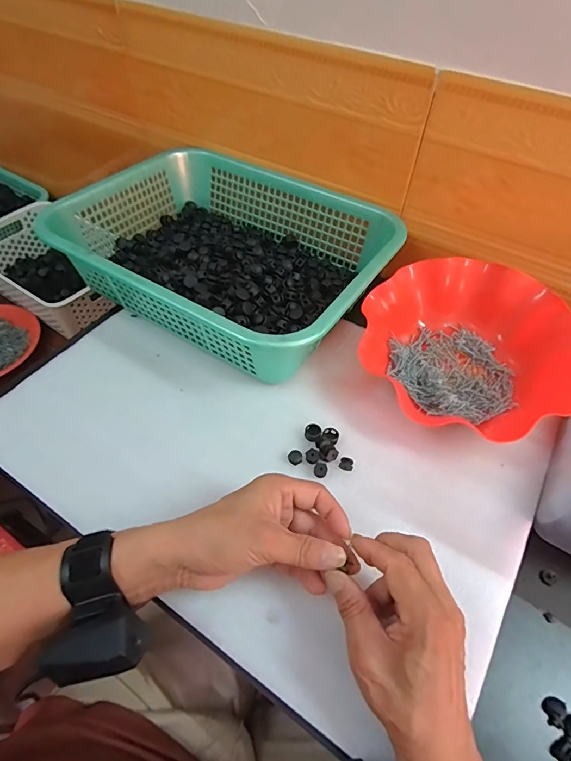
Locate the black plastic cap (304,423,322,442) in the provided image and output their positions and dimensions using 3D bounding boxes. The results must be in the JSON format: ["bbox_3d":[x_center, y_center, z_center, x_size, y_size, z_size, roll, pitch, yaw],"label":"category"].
[{"bbox_3d":[0.028,0.054,0.430,0.016,0.008,0.019,12,55,7],"label":"black plastic cap"}]

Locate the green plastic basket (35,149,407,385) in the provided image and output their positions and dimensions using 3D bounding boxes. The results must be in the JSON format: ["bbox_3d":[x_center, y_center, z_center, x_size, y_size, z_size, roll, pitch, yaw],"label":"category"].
[{"bbox_3d":[-0.069,-0.172,0.534,0.373,0.096,0.287,28,59,18],"label":"green plastic basket"}]

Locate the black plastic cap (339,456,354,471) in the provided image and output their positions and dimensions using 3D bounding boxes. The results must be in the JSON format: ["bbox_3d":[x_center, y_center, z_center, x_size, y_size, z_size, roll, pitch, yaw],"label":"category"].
[{"bbox_3d":[0.059,0.082,0.411,0.013,0.009,0.011,12,55,8],"label":"black plastic cap"}]

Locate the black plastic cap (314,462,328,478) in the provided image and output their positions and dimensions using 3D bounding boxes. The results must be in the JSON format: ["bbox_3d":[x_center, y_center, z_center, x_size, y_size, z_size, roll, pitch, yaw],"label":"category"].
[{"bbox_3d":[0.034,0.086,0.407,0.013,0.007,0.015,12,55,7],"label":"black plastic cap"}]

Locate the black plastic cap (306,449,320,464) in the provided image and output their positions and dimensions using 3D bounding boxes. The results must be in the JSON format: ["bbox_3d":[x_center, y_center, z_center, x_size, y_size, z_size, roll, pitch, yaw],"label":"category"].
[{"bbox_3d":[0.027,0.075,0.415,0.013,0.006,0.014,0,55,-1],"label":"black plastic cap"}]

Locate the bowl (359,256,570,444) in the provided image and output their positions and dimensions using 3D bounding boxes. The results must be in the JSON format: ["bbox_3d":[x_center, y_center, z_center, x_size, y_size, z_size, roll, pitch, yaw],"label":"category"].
[{"bbox_3d":[0.196,-0.045,0.467,0.212,0.071,0.198,0,55,-1],"label":"bowl"}]

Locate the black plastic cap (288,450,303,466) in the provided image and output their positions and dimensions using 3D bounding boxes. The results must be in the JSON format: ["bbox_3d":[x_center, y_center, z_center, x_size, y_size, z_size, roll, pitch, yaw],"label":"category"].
[{"bbox_3d":[0.010,0.076,0.416,0.013,0.007,0.013,0,55,-1],"label":"black plastic cap"}]

